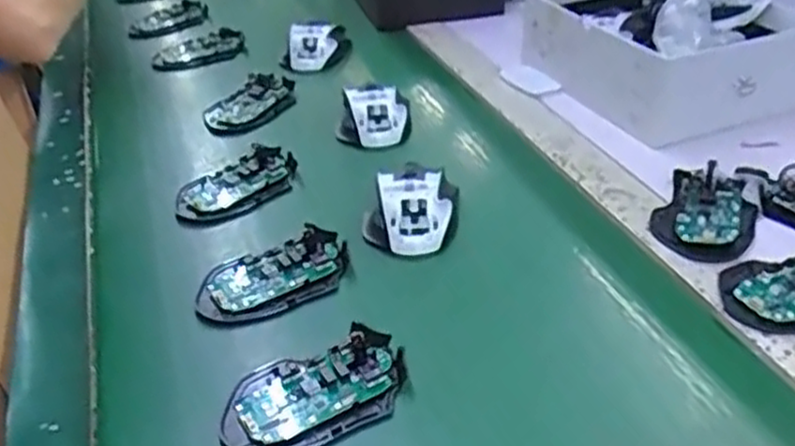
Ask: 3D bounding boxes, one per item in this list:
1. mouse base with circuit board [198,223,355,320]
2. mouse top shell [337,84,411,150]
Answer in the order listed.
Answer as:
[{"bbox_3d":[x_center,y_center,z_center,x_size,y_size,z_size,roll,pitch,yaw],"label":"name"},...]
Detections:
[{"bbox_3d":[-0.091,0.037,0.559,0.113,0.016,0.069,-17,36,-20],"label":"mouse base with circuit board"},{"bbox_3d":[-0.024,-0.111,0.750,0.074,0.036,0.078,-4,34,-2],"label":"mouse top shell"}]

